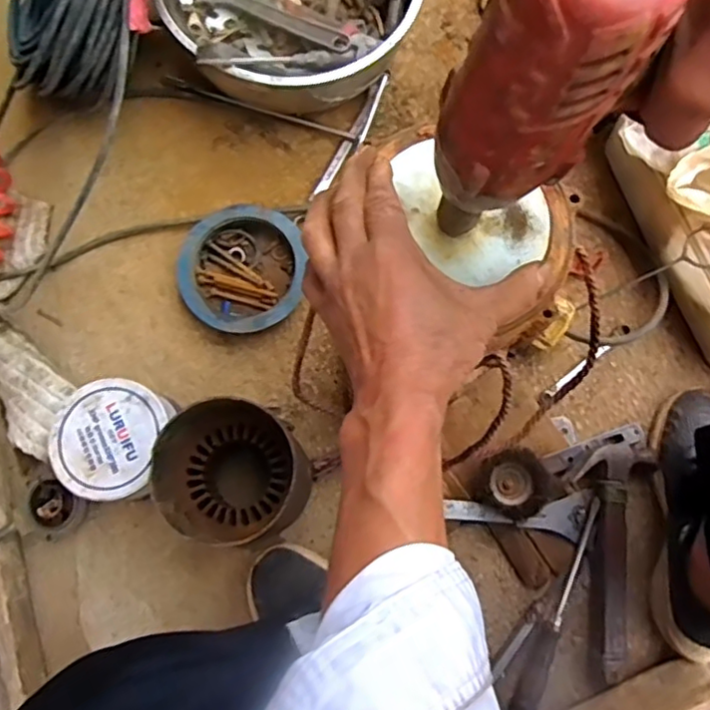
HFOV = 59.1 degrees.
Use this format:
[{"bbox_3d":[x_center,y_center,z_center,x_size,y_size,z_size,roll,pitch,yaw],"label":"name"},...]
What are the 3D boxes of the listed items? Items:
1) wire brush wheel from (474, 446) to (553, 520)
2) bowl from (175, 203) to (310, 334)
[{"bbox_3d":[0.168,0.135,0.666,0.073,0.041,0.070,0,77,1],"label":"wire brush wheel"},{"bbox_3d":[-0.130,-0.098,0.726,0.141,0.034,0.141,0,77,1],"label":"bowl"}]

